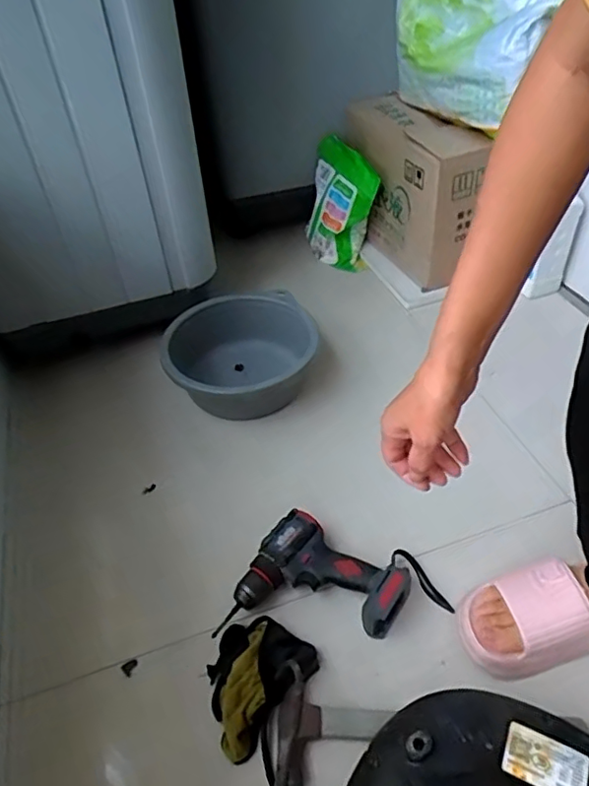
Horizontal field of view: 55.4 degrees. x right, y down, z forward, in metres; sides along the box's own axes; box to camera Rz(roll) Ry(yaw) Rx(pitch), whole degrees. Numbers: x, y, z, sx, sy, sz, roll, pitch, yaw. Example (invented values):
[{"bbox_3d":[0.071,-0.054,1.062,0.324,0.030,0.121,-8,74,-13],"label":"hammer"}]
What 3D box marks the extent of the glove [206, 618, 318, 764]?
[{"bbox_3d":[-0.055,0.328,0.657,0.110,0.055,0.146,30,53,30],"label":"glove"}]

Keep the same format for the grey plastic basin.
[{"bbox_3d":[-0.096,-0.073,1.037,0.268,0.114,0.284,-2,44,2],"label":"grey plastic basin"}]

